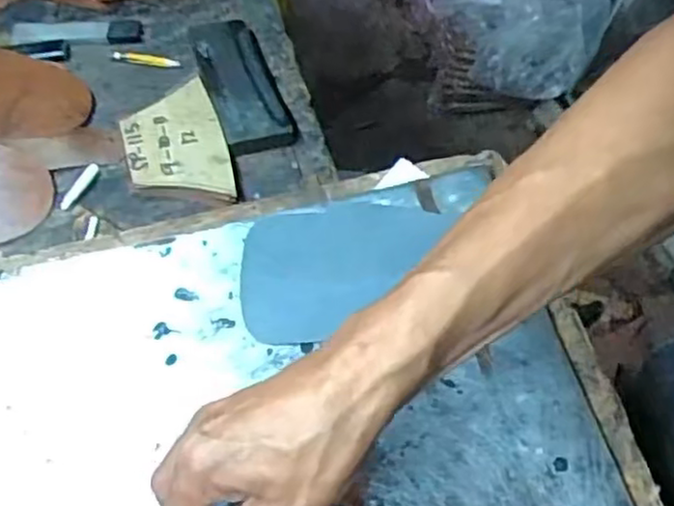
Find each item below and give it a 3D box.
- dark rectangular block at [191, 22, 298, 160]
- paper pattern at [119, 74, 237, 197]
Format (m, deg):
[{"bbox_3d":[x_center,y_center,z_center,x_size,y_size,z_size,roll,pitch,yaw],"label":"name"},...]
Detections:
[{"bbox_3d":[-0.079,-0.141,0.592,0.056,0.011,0.153,-15,58,-14],"label":"dark rectangular block"},{"bbox_3d":[-0.125,-0.087,0.550,0.074,0.006,0.119,-15,58,-13],"label":"paper pattern"}]

